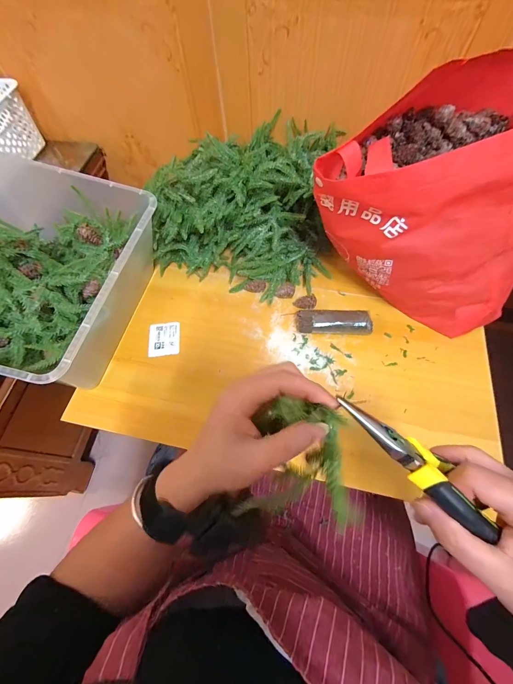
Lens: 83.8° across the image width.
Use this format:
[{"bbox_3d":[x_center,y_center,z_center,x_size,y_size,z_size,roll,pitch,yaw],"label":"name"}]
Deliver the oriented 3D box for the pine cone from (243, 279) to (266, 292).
[{"bbox_3d":[-0.002,-0.095,0.487,0.034,0.018,0.019,14,65,10],"label":"pine cone"}]

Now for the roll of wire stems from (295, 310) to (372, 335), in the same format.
[{"bbox_3d":[0.120,-0.028,0.441,0.111,0.030,0.037,-1,63,2],"label":"roll of wire stems"}]

